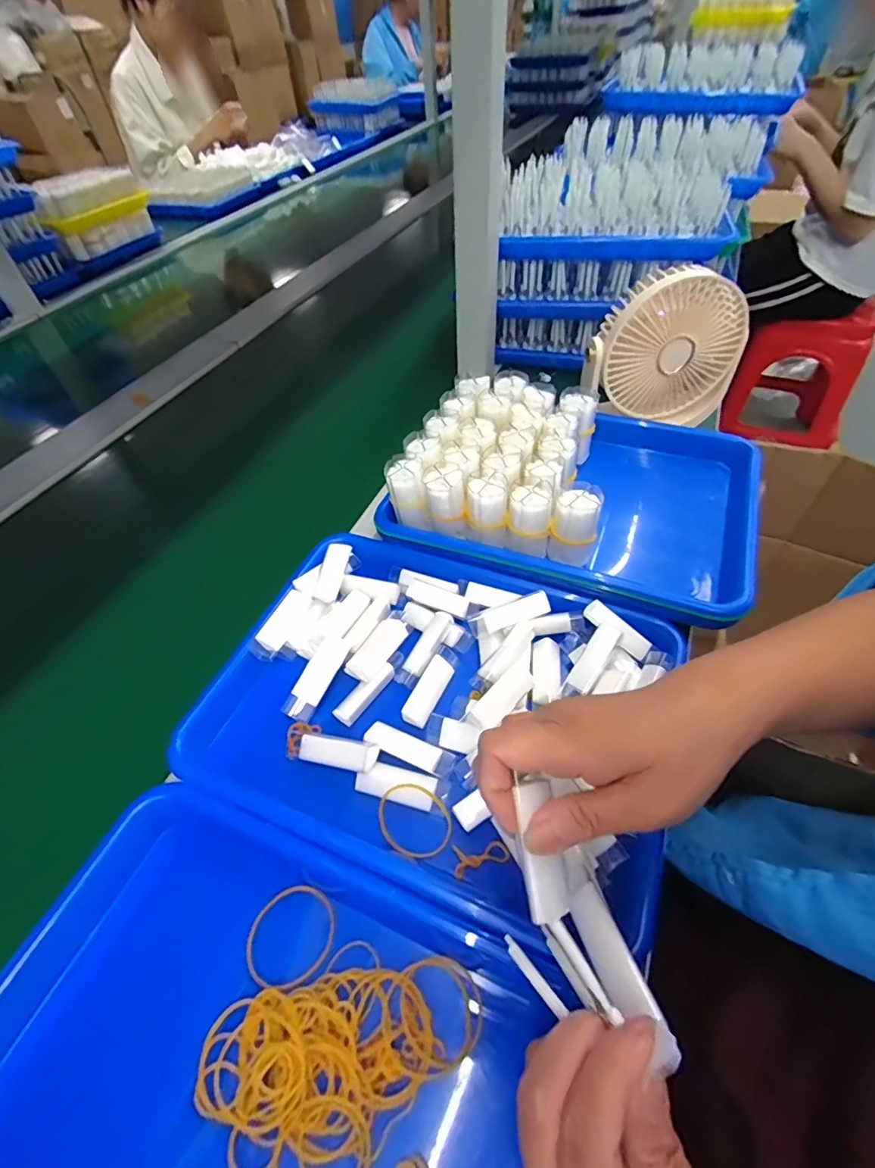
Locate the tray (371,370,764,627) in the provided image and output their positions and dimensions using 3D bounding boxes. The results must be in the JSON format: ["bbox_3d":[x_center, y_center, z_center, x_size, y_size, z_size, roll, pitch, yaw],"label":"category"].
[{"bbox_3d":[0.135,-0.106,0.483,0.315,0.077,0.249,17,54,17],"label":"tray"}]

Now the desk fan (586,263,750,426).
[{"bbox_3d":[0.248,-0.245,0.531,0.163,0.160,0.048,-6,50,-1],"label":"desk fan"}]

